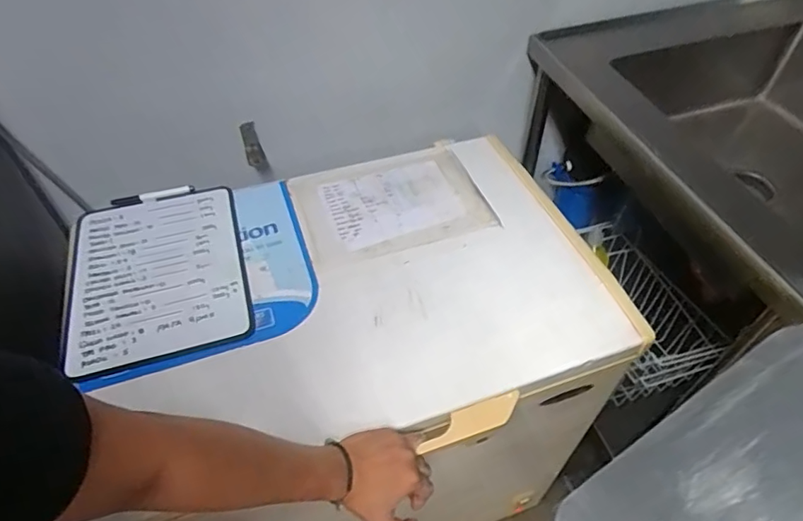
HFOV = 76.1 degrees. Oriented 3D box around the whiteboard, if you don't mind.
[{"bbox_3d":[-0.355,0.010,0.745,0.235,0.010,0.336,-17,50,-12],"label":"whiteboard"}]

